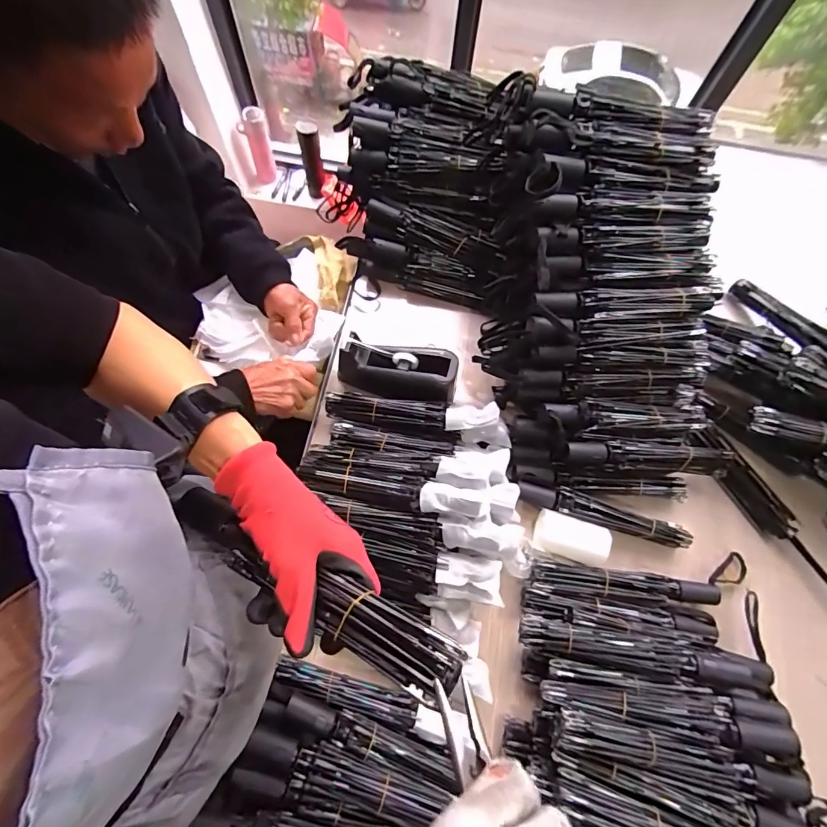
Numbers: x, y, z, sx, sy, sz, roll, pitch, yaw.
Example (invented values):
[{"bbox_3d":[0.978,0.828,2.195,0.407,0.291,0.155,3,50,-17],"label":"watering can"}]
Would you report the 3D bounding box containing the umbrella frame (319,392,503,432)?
[{"bbox_3d":[-0.007,-0.002,0.669,0.268,0.042,0.039,6,70,0],"label":"umbrella frame"}]

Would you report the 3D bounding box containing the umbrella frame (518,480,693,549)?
[{"bbox_3d":[0.299,0.158,0.664,0.274,0.032,0.041,16,70,3],"label":"umbrella frame"}]

